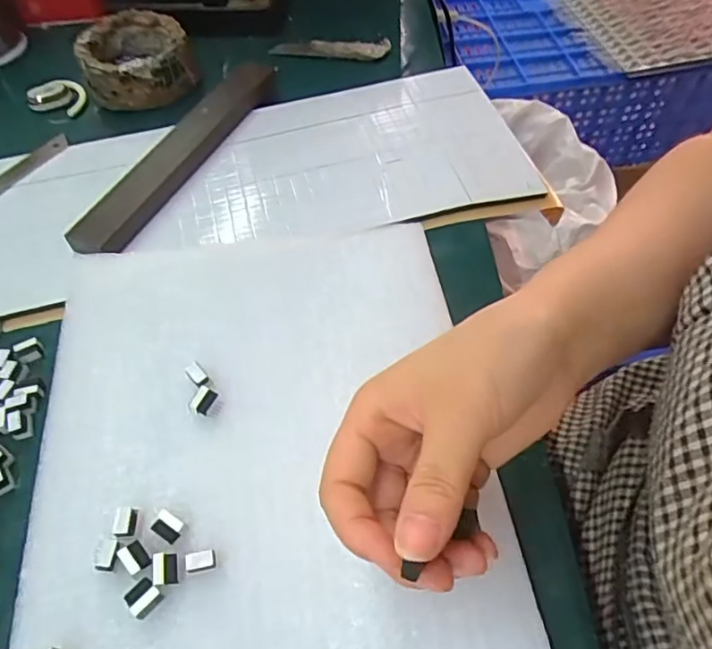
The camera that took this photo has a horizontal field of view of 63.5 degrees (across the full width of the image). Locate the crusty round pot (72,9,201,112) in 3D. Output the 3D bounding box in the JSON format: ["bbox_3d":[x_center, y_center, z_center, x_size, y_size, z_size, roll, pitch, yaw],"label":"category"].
[{"bbox_3d":[-0.178,-0.217,0.466,0.082,0.038,0.082,-1,54,2],"label":"crusty round pot"}]

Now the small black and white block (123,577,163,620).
[{"bbox_3d":[-0.086,0.112,0.235,0.012,0.008,0.012,-38,61,-22],"label":"small black and white block"}]

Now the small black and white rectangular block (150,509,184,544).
[{"bbox_3d":[-0.081,0.088,0.250,0.012,0.007,0.010,25,59,19],"label":"small black and white rectangular block"}]

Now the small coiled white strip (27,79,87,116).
[{"bbox_3d":[-0.239,-0.182,0.461,0.041,0.017,0.027,-34,59,-20],"label":"small coiled white strip"}]

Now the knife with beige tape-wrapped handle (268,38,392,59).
[{"bbox_3d":[-0.023,-0.238,0.496,0.102,0.013,0.012,4,54,6],"label":"knife with beige tape-wrapped handle"}]

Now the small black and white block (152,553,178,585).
[{"bbox_3d":[-0.080,0.103,0.241,0.009,0.007,0.012,-9,54,-4],"label":"small black and white block"}]

